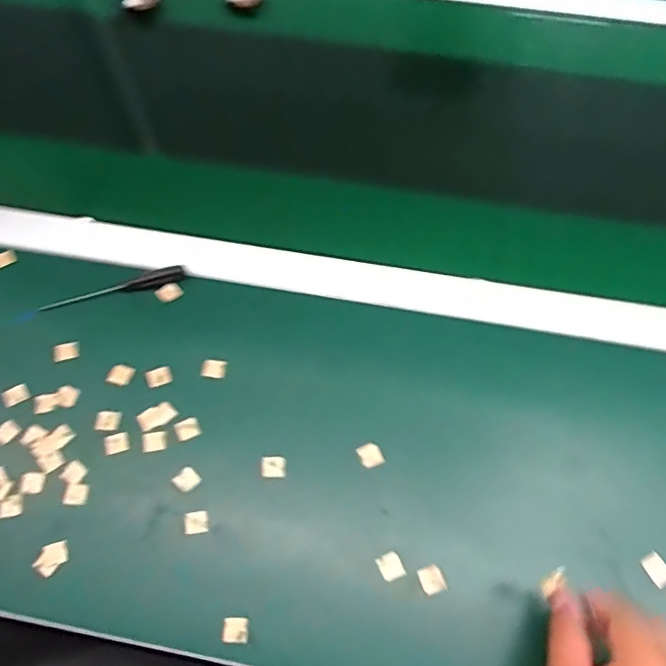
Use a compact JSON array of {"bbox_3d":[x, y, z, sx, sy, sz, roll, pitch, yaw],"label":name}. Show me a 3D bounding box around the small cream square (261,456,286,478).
[{"bbox_3d":[-0.048,0.107,0.456,0.019,0.004,0.017,-3,65,0],"label":"small cream square"}]

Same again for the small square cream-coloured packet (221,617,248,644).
[{"bbox_3d":[-0.070,0.211,0.405,0.018,0.006,0.016,0,65,1],"label":"small square cream-coloured packet"}]

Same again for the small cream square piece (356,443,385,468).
[{"bbox_3d":[0.030,0.098,0.458,0.018,0.005,0.018,-20,66,-8],"label":"small cream square piece"}]

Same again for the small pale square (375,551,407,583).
[{"bbox_3d":[0.043,0.173,0.423,0.017,0.005,0.019,-22,66,-9],"label":"small pale square"}]

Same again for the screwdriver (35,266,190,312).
[{"bbox_3d":[-0.201,-0.042,0.524,0.131,0.011,0.015,-12,65,-4],"label":"screwdriver"}]

